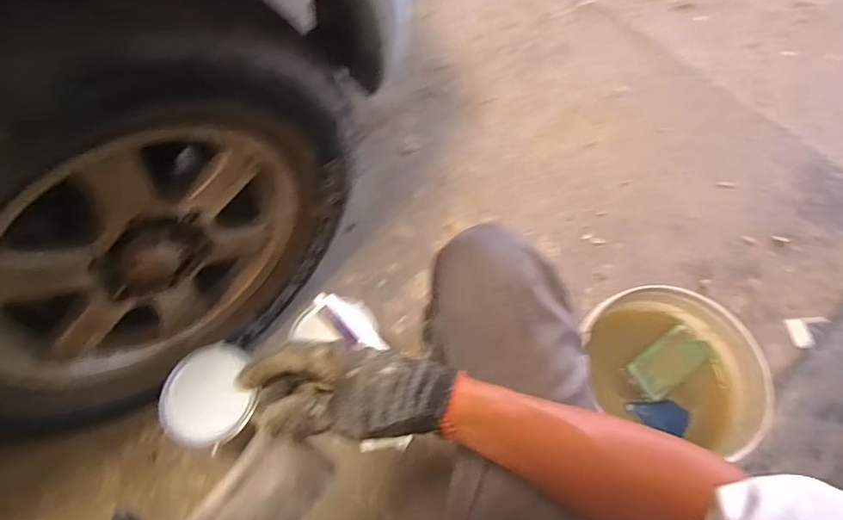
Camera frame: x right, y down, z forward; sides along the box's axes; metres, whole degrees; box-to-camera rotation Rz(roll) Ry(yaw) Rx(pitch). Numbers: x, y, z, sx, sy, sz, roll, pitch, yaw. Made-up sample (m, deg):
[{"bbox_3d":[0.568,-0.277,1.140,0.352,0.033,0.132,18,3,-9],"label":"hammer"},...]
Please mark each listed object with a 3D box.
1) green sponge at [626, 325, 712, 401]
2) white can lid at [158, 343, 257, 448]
[{"bbox_3d":[0.384,0.157,0.767,0.133,0.012,0.063,-33,72,-16],"label":"green sponge"},{"bbox_3d":[-0.312,0.199,0.738,0.026,0.141,0.141,-28,72,31],"label":"white can lid"}]

